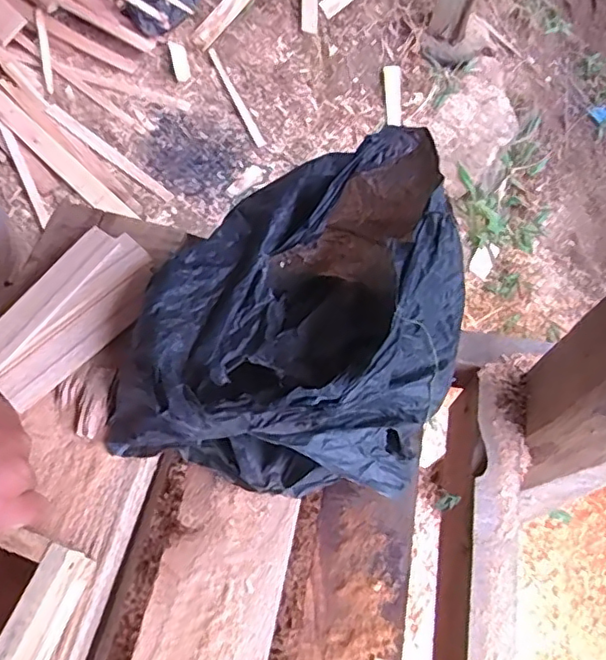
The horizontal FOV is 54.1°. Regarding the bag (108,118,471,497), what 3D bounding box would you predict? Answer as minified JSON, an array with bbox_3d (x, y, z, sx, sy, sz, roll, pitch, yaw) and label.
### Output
[{"bbox_3d":[-0.007,-0.022,0.483,0.253,0.129,0.279,9,62,1],"label":"bag"}]

